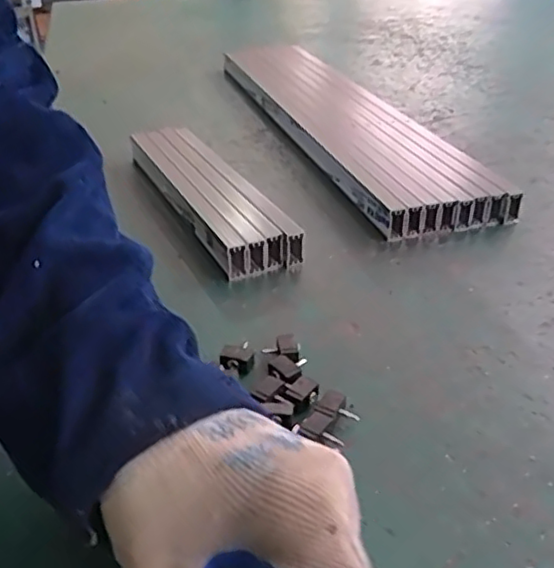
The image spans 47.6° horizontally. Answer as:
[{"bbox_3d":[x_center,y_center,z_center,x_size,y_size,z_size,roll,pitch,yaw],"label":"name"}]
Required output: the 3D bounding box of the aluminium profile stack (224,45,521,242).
[{"bbox_3d":[0.063,-0.196,0.748,0.123,0.028,0.559,-10,34,-15],"label":"aluminium profile stack"}]

